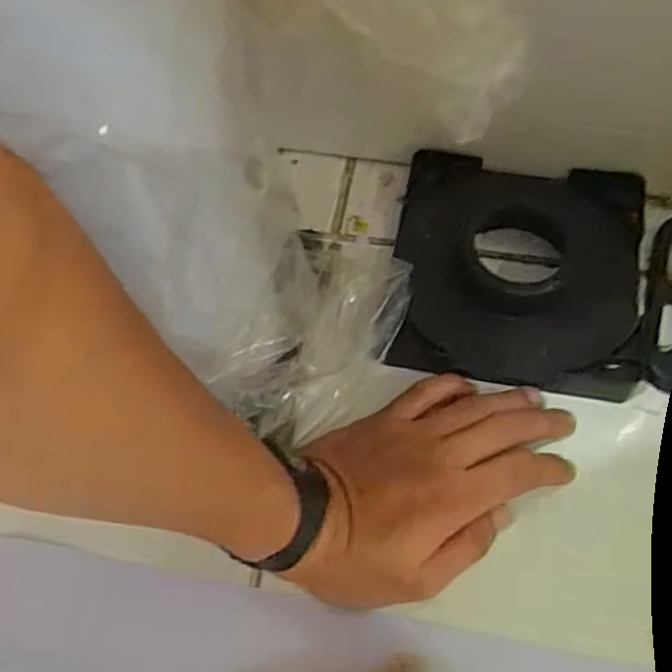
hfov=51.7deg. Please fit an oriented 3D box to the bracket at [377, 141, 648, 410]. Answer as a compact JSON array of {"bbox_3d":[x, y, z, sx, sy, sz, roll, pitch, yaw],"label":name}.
[{"bbox_3d":[0.109,-0.042,0.421,0.142,0.023,0.146,9,63,7],"label":"bracket"}]

